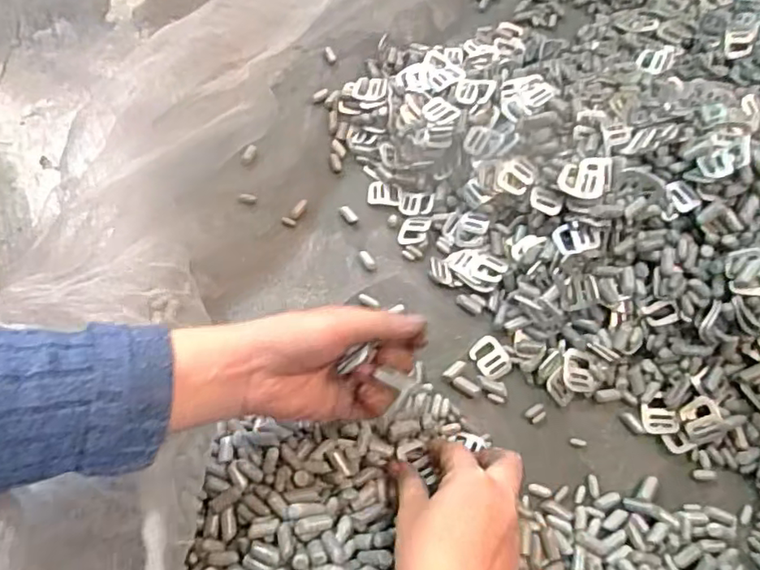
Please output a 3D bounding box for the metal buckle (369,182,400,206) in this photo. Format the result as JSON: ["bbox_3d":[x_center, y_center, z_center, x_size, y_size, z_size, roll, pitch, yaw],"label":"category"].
[{"bbox_3d":[0.004,-0.084,0.538,0.030,0.005,0.027,3,66,0],"label":"metal buckle"}]

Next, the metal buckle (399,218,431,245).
[{"bbox_3d":[0.030,-0.047,0.513,0.024,0.007,0.028,14,67,5],"label":"metal buckle"}]

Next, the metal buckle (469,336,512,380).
[{"bbox_3d":[0.090,0.058,0.466,0.026,0.004,0.033,-38,72,-16],"label":"metal buckle"}]

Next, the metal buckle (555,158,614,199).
[{"bbox_3d":[0.159,-0.085,0.450,0.038,0.007,0.040,18,67,7],"label":"metal buckle"}]

